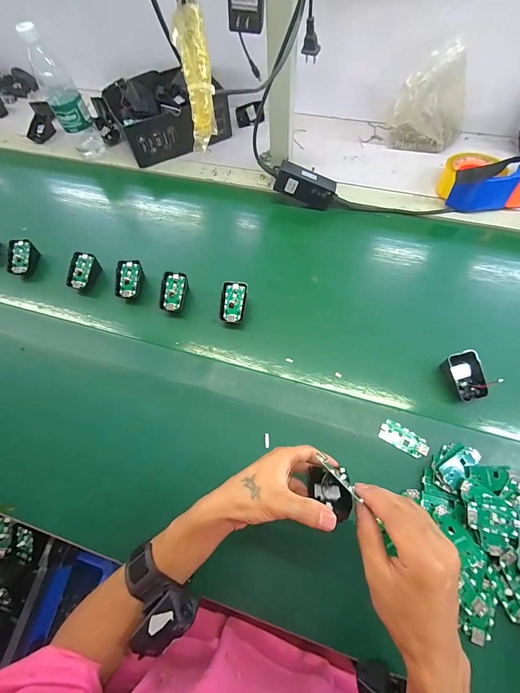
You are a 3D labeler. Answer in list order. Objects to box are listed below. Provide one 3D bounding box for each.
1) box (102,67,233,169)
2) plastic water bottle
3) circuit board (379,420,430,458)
[{"bbox_3d":[-0.214,-0.545,0.724,0.241,0.097,0.189,-27,66,-9],"label":"box"},{"bbox_3d":[-0.416,-0.525,0.660,0.071,0.222,0.065,-28,66,-10],"label":"plastic water bottle"},{"bbox_3d":[0.201,0.129,0.431,0.065,0.004,0.032,29,69,16],"label":"circuit board"}]

